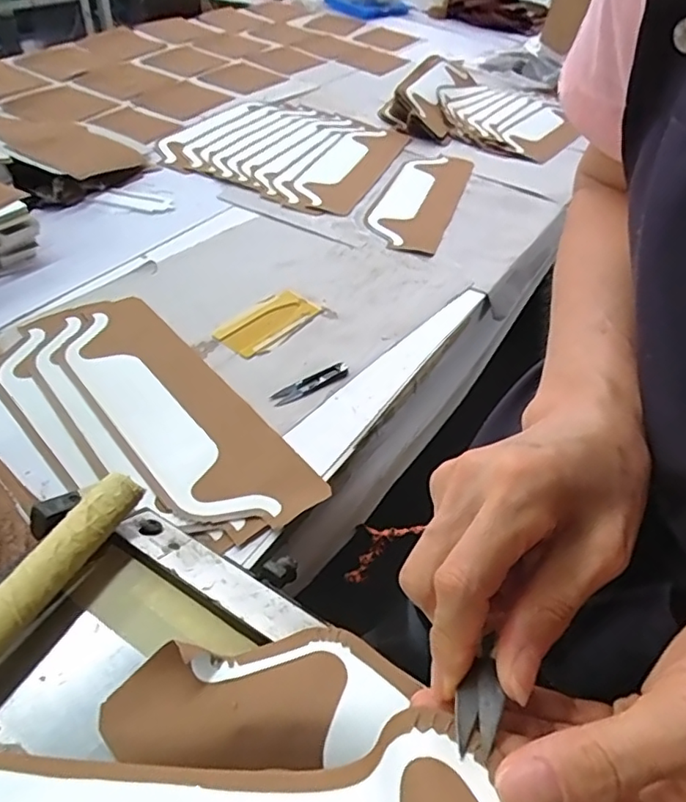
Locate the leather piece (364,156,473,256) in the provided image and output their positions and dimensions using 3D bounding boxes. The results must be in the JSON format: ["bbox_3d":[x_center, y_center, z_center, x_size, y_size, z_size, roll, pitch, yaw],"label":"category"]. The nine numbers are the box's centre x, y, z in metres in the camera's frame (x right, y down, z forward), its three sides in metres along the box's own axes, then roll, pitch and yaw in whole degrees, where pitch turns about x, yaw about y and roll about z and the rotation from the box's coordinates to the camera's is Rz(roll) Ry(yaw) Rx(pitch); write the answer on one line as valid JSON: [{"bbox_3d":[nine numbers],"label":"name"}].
[{"bbox_3d":[0.139,-0.368,1.035,0.132,0.008,0.404,17,44,10],"label":"leather piece"}]

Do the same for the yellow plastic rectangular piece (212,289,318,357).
[{"bbox_3d":[-0.098,-0.104,0.734,0.072,0.005,0.140,30,49,25],"label":"yellow plastic rectangular piece"}]

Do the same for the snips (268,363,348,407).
[{"bbox_3d":[-0.037,-0.020,0.652,0.099,0.006,0.022,-26,51,-28],"label":"snips"}]

